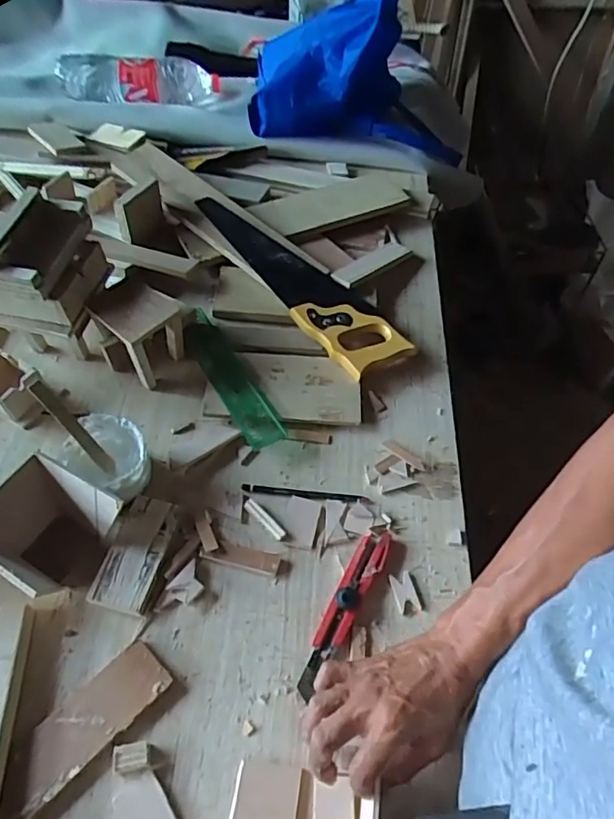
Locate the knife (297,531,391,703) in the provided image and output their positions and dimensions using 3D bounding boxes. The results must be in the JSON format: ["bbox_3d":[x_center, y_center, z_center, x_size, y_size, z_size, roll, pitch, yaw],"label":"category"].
[{"bbox_3d":[0.038,0.192,0.537,0.026,0.019,0.174,25,57,16],"label":"knife"}]

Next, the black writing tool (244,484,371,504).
[{"bbox_3d":[-0.003,0.093,0.617,0.138,0.005,0.012,7,54,4],"label":"black writing tool"}]

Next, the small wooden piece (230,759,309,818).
[{"bbox_3d":[-0.031,0.322,0.447,0.059,0.006,0.059,8,54,4],"label":"small wooden piece"}]

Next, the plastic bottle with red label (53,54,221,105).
[{"bbox_3d":[-0.349,-0.662,1.106,0.333,0.067,0.085,6,54,3],"label":"plastic bottle with red label"}]

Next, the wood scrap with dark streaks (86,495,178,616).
[{"bbox_3d":[-0.175,0.146,0.568,0.059,0.012,0.117,10,54,6],"label":"wood scrap with dark streaks"}]

